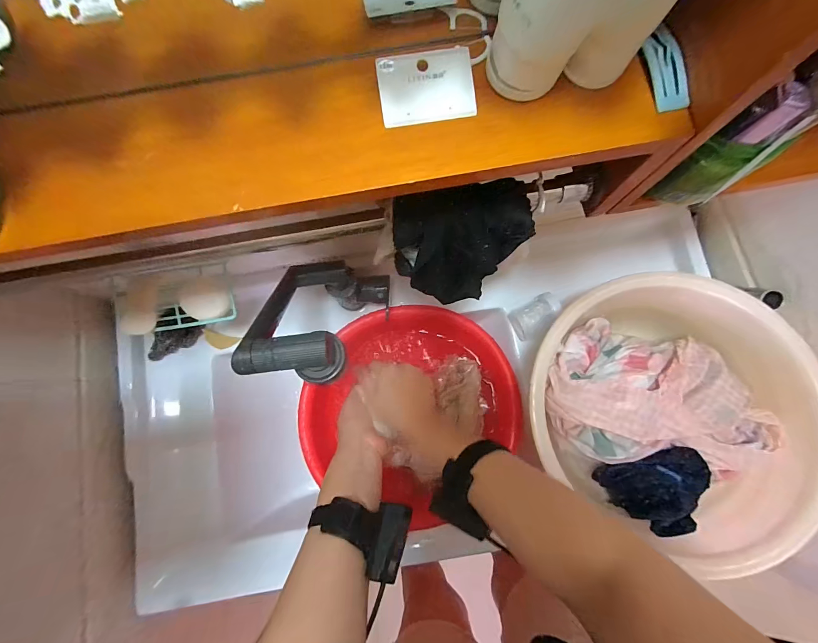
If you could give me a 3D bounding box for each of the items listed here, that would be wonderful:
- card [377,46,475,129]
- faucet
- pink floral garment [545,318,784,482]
[{"bbox_3d":[0.010,-0.135,0.203,0.054,0.009,0.038,-7,80,0],"label":"card"},{"bbox_3d":[-0.087,-0.025,0.406,0.099,0.303,0.067,6,111,2],"label":"faucet"},{"bbox_3d":[0.333,0.104,0.467,0.297,0.050,0.178,14,81,3],"label":"pink floral garment"}]

